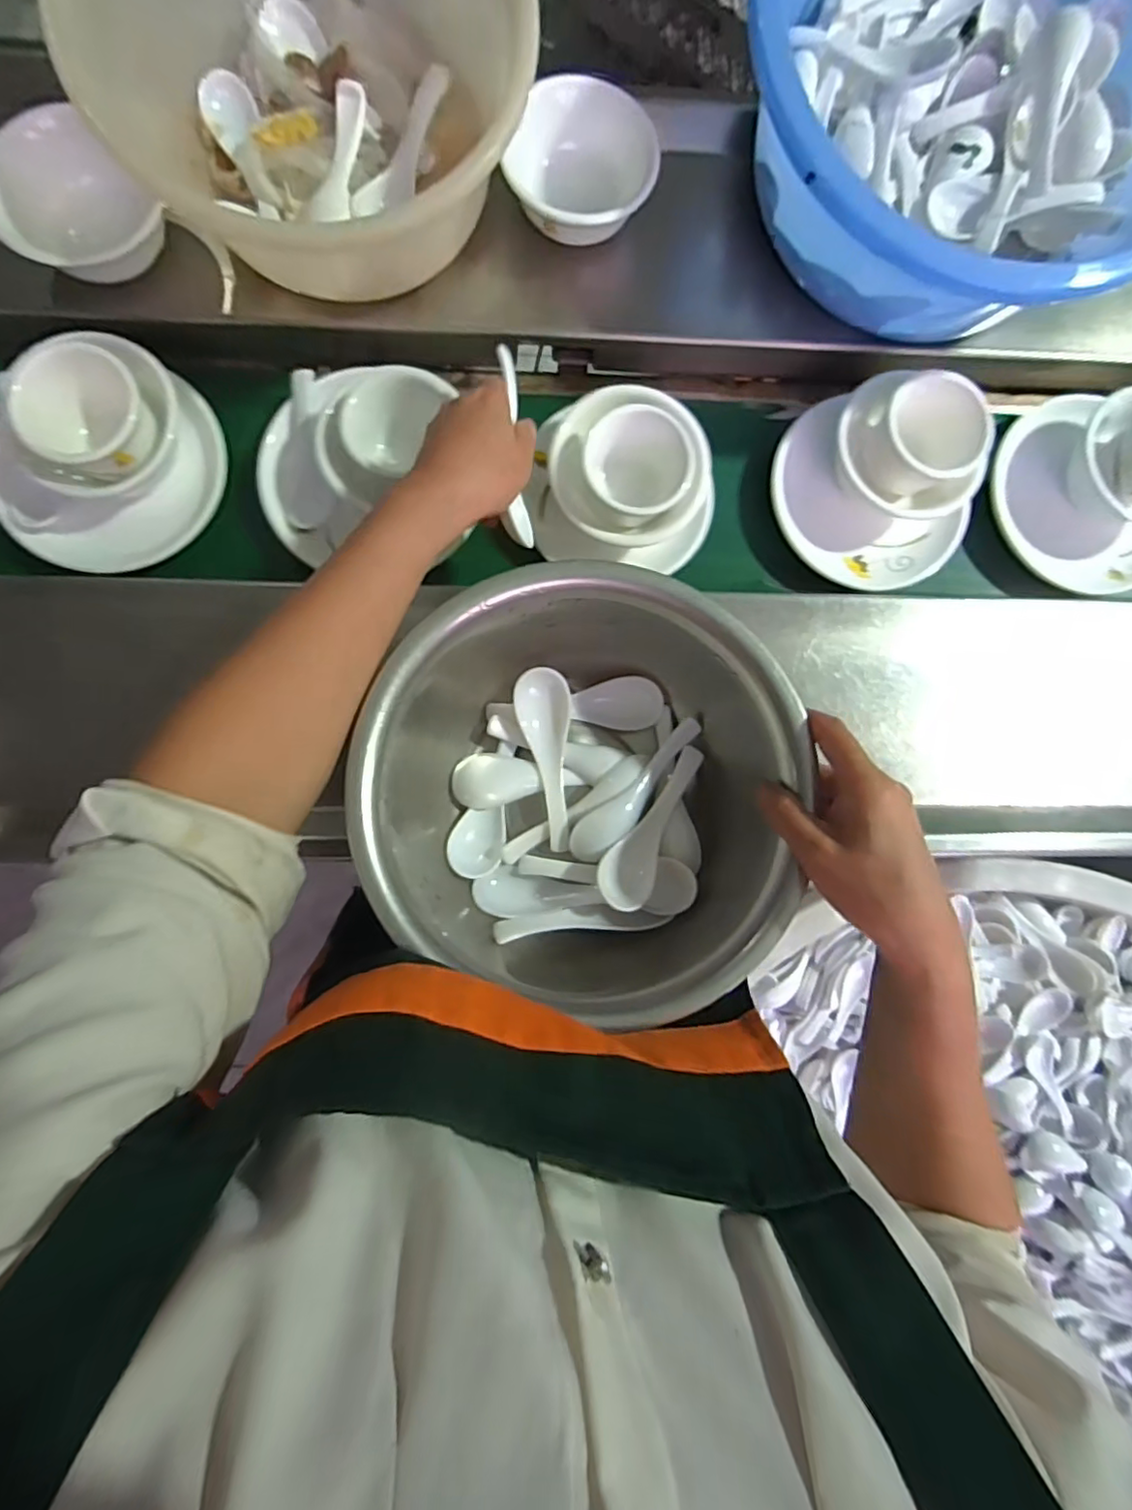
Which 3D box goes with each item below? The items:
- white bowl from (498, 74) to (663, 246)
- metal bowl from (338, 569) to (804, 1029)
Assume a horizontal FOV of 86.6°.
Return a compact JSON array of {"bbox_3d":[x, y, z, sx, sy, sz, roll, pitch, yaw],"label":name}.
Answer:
[{"bbox_3d":[0.009,-0.415,0.429,0.108,0.043,0.090,4,85,-4],"label":"white bowl"},{"bbox_3d":[0.011,0.016,0.364,0.241,0.102,0.234,0,86,-5],"label":"metal bowl"}]

